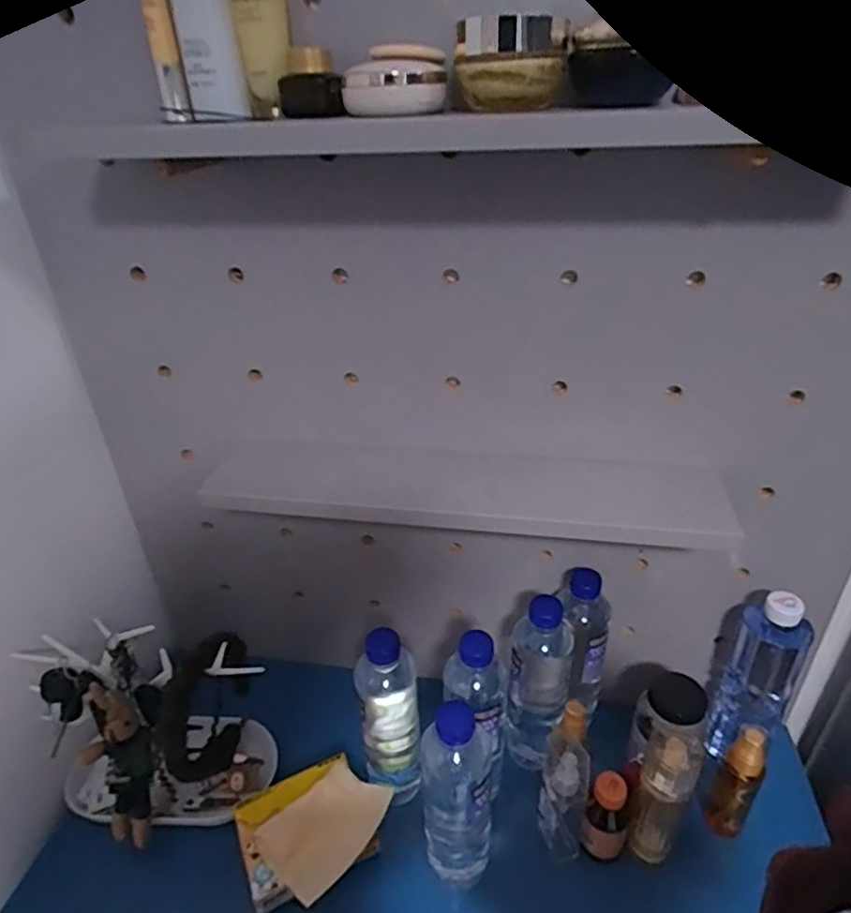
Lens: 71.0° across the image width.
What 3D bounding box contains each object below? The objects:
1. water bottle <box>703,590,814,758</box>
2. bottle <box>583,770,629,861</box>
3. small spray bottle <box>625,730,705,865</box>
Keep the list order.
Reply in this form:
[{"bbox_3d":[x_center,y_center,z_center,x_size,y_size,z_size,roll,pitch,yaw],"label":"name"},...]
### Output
[{"bbox_3d":[0.346,0.228,0.624,0.072,0.201,0.069,18,36,31],"label":"water bottle"},{"bbox_3d":[0.178,0.351,0.582,0.039,0.096,0.033,11,33,21],"label":"bottle"},{"bbox_3d":[0.219,0.317,0.554,0.044,0.153,0.034,21,38,34],"label":"small spray bottle"}]

